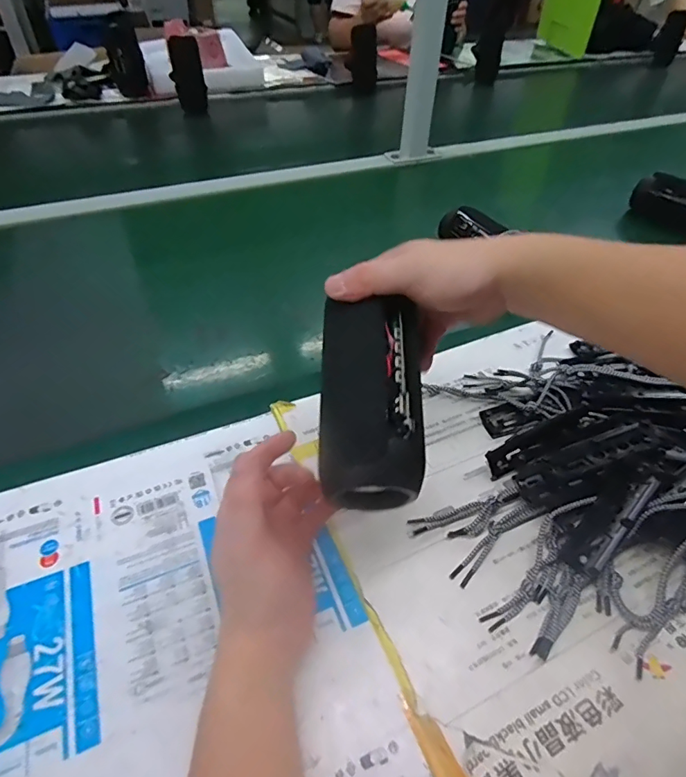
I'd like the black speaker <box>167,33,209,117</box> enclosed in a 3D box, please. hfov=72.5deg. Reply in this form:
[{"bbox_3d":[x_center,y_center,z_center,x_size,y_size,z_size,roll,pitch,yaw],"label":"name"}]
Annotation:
[{"bbox_3d":[-0.359,-0.726,1.084,0.070,0.148,0.050,-10,48,-11],"label":"black speaker"}]

